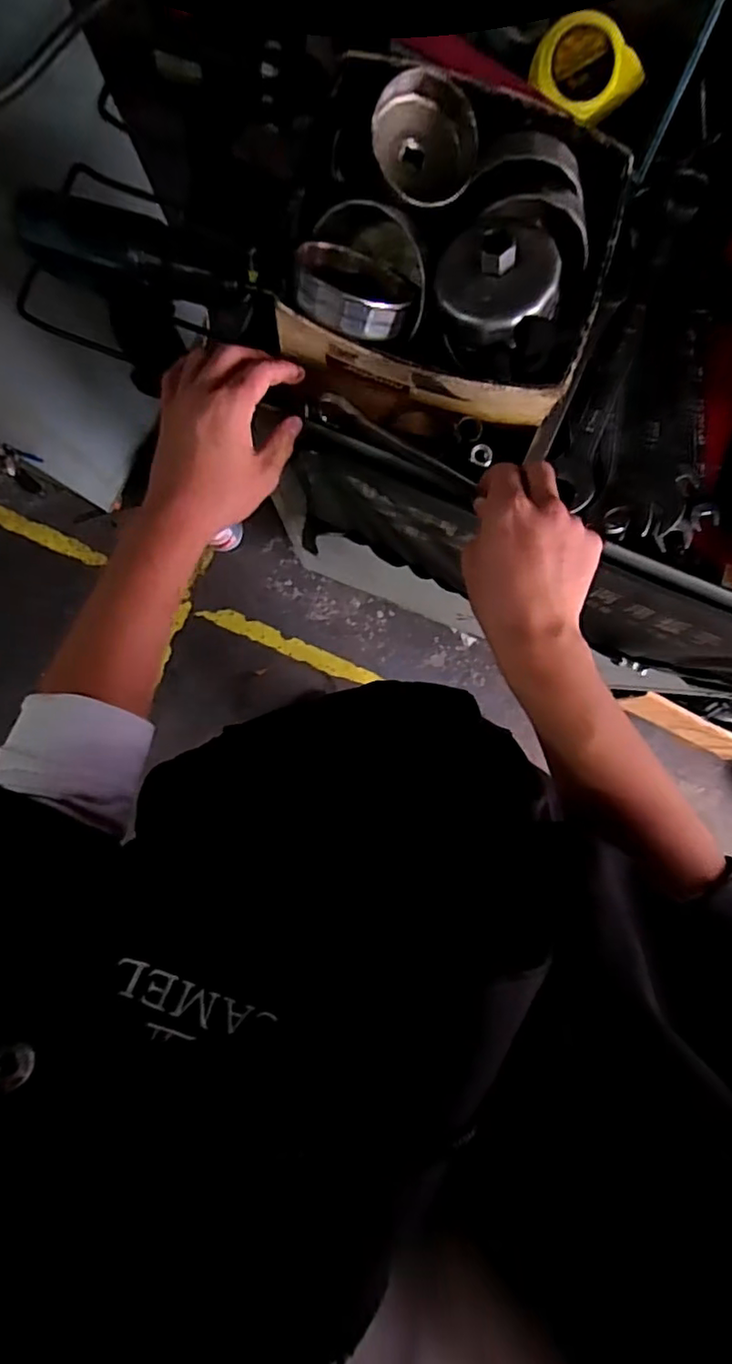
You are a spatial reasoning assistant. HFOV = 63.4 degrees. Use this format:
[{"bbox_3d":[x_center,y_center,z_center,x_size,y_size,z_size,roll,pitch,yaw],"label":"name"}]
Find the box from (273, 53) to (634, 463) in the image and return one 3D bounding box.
[{"bbox_3d":[0.061,-0.291,0.395,0.200,0.087,0.197,15,90,-2],"label":"box"}]

